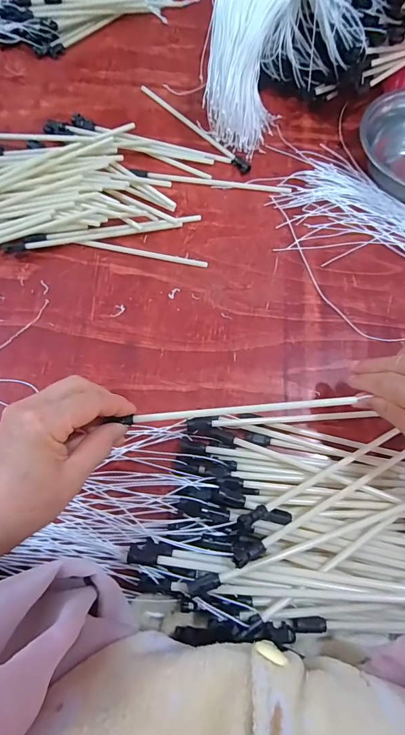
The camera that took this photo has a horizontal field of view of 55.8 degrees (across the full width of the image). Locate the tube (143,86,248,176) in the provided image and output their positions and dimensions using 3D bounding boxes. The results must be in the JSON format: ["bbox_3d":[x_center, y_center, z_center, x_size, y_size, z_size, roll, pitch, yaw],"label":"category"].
[{"bbox_3d":[-0.011,-0.317,0.501,0.013,0.009,0.202,-40,75,-14],"label":"tube"}]

